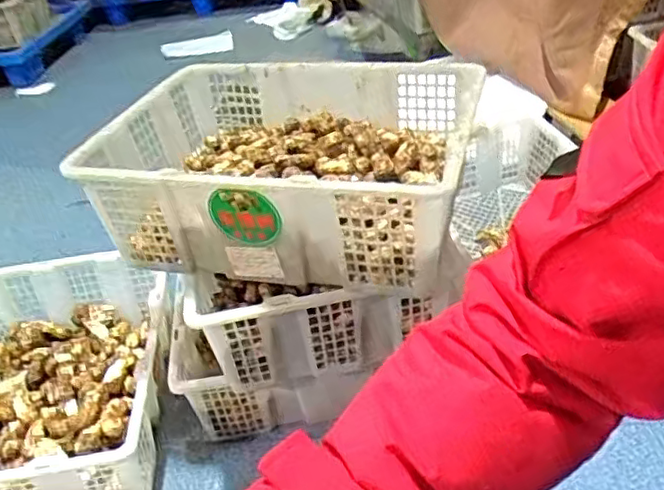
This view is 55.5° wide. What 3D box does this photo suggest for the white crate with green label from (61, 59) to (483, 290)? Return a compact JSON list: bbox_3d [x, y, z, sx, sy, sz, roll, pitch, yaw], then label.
[{"bbox_3d":[-0.056,-0.104,0.858,0.469,0.172,0.369,2,36,14],"label":"white crate with green label"}]

